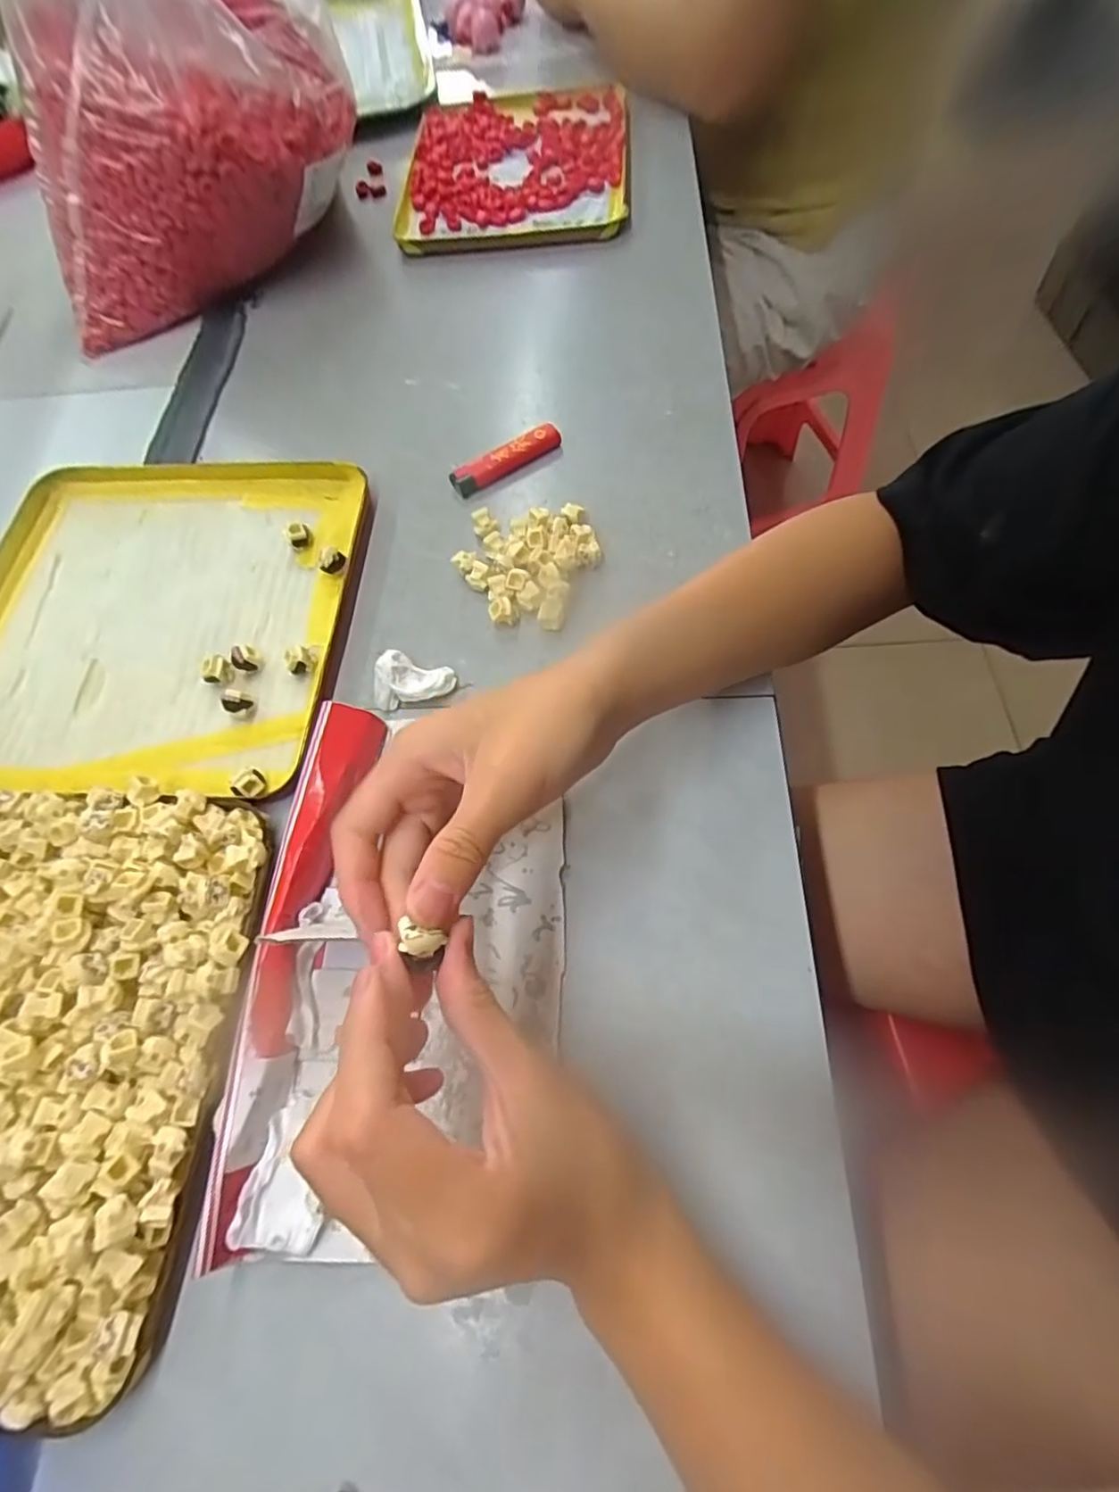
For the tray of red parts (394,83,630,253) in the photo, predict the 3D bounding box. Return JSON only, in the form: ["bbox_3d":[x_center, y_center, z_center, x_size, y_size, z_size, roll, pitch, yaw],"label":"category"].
[{"bbox_3d":[-0.040,-0.539,0.584,0.200,0.022,0.242,0,65,4],"label":"tray of red parts"}]

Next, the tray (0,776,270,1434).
[{"bbox_3d":[-0.265,0.130,0.276,0.236,0.034,0.231,0,65,4],"label":"tray"}]

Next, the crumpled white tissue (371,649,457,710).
[{"bbox_3d":[-0.081,-0.036,0.349,0.043,0.023,0.025,-2,65,3],"label":"crumpled white tissue"}]

